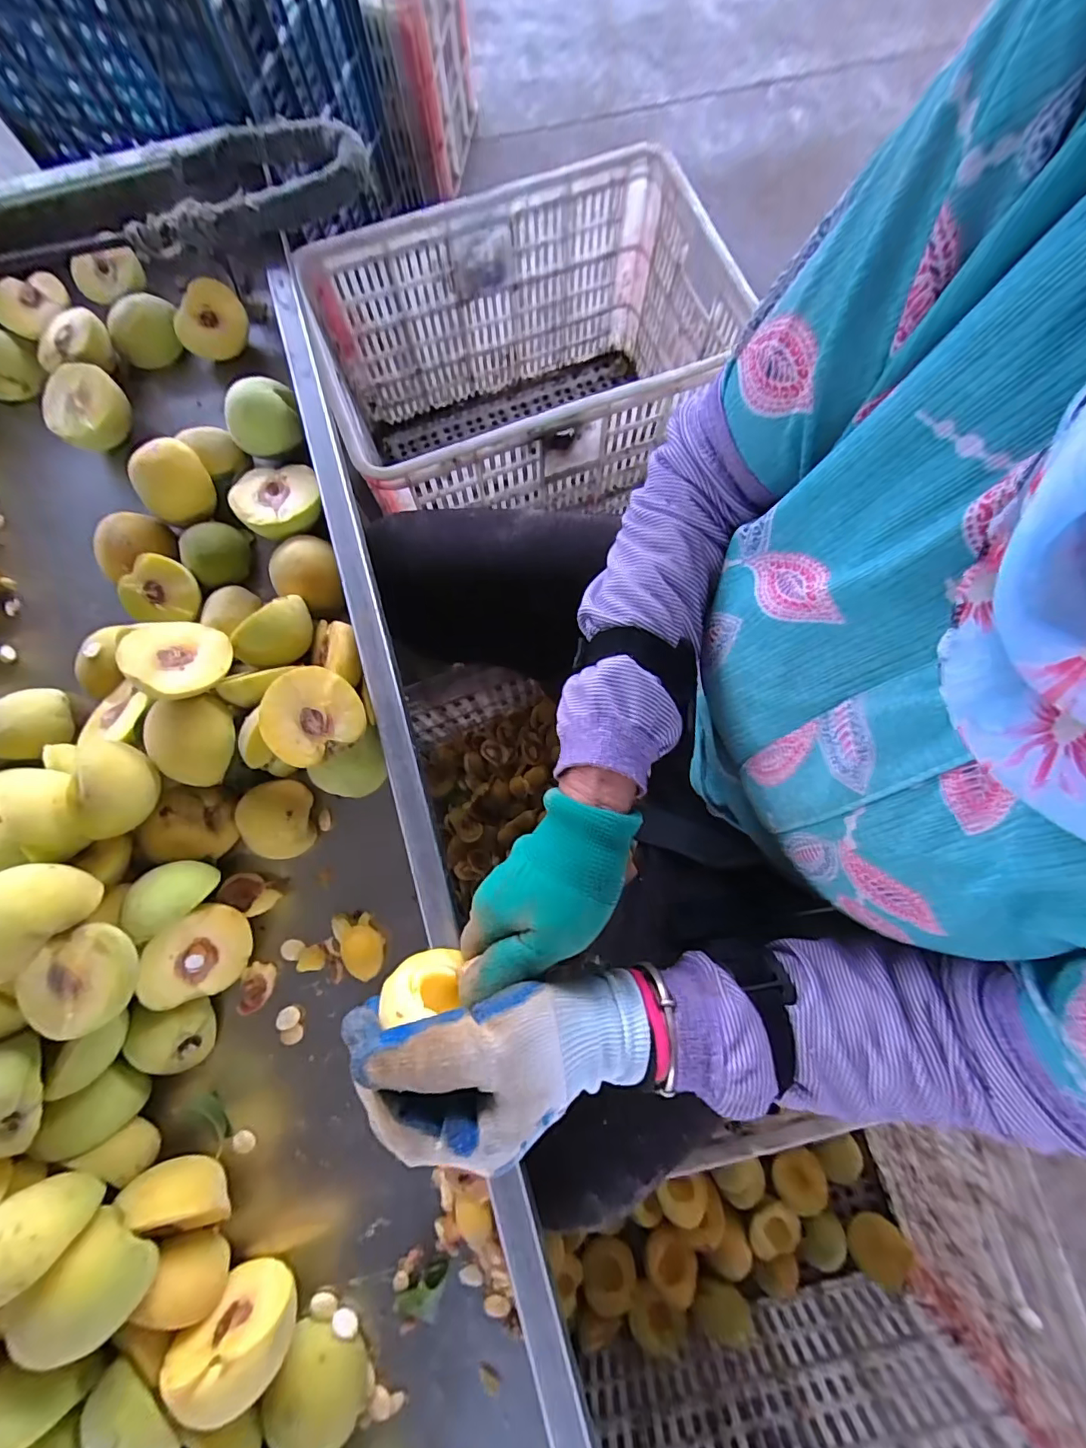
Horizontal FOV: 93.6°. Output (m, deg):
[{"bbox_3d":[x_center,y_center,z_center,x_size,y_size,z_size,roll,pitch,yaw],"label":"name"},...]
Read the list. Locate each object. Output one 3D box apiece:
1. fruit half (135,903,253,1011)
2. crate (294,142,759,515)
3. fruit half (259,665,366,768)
[{"bbox_3d":[-0.242,0.155,0.352,0.031,0.065,0.062,7,100,40],"label":"fruit half"},{"bbox_3d":[-0.016,-0.482,0.738,0.491,0.288,0.327,-22,79,-3],"label":"crate"},{"bbox_3d":[-0.158,-0.004,0.355,0.064,0.041,0.056,-36,80,-6],"label":"fruit half"}]

